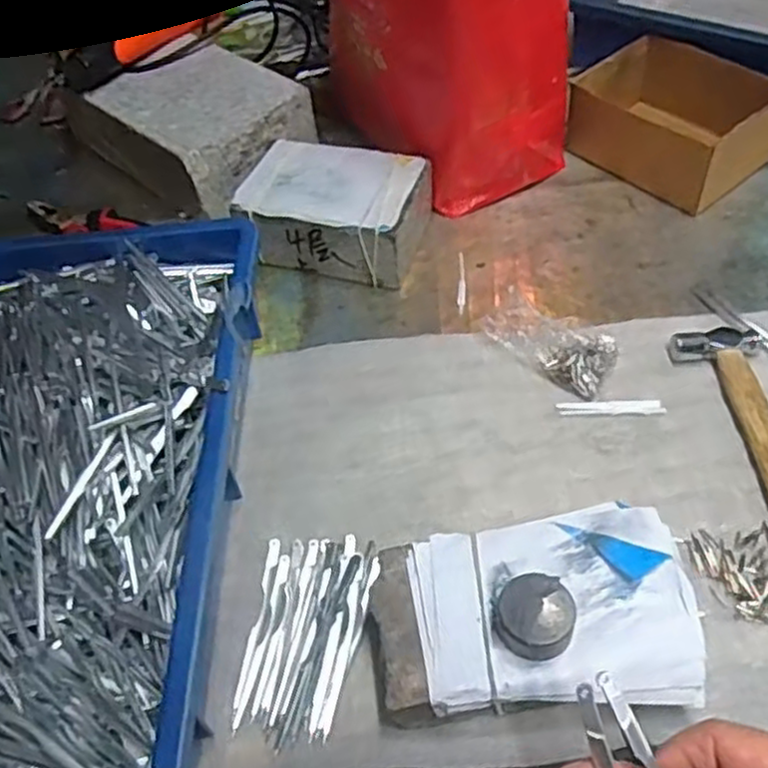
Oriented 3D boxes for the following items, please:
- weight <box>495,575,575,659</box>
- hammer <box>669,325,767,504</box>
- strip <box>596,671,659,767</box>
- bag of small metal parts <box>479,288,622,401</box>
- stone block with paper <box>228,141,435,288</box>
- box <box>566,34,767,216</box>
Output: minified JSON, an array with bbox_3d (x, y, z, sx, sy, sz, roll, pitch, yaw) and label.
[{"bbox_3d":[0.077,0.121,0.381,0.038,0.023,0.039,-3,51,4],"label":"weight"},{"bbox_3d":[0.240,0.026,0.491,0.054,0.021,0.155,-5,51,3],"label":"hammer"},{"bbox_3d":[0.107,0.164,0.284,0.009,0.006,0.106,-19,75,-9],"label":"strip"},{"bbox_3d":[0.125,-0.037,0.546,0.092,0.037,0.056,29,59,26],"label":"bag of small metal parts"},{"bbox_3d":[-0.042,-0.150,0.639,0.148,0.063,0.104,10,53,14],"label":"stone block with paper"},{"bbox_3d":[0.266,-0.241,0.670,0.130,0.071,0.160,-39,57,-23],"label":"box"}]

